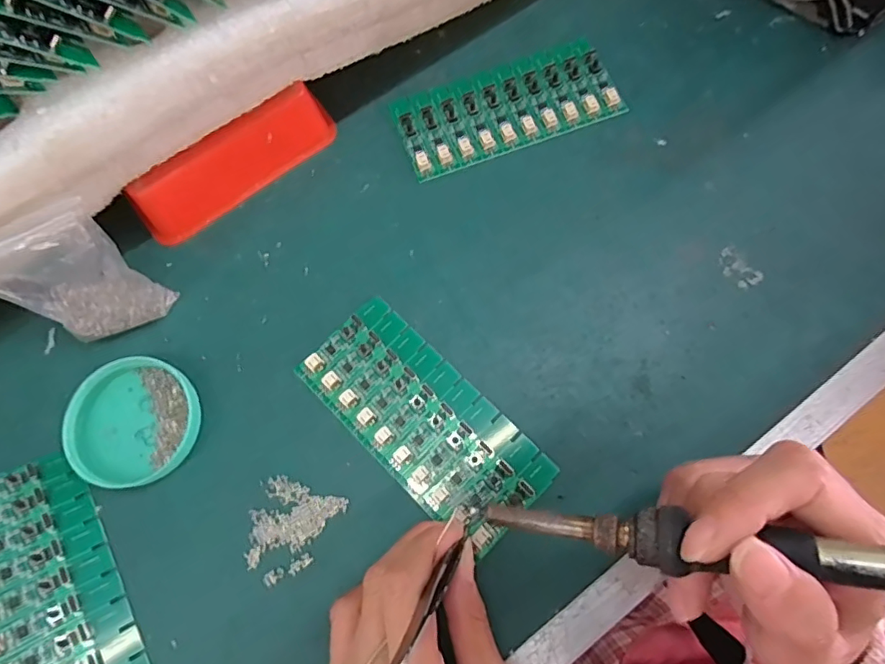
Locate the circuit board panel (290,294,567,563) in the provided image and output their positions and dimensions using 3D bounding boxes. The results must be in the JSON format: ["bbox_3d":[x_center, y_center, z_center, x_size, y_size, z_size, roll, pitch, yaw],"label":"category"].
[{"bbox_3d":[-0.011,0.045,0.275,0.137,0.007,0.062,41,79,13],"label":"circuit board panel"}]

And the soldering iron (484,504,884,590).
[{"bbox_3d":[0.108,0.072,0.167,0.193,0.012,0.018,-1,73,23],"label":"soldering iron"}]

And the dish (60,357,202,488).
[{"bbox_3d":[-0.165,0.048,0.275,0.065,0.015,0.065,0,74,2],"label":"dish"}]

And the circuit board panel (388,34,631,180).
[{"bbox_3d":[0.040,-0.143,0.327,0.136,0.005,0.060,-19,75,-4],"label":"circuit board panel"}]

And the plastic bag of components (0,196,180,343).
[{"bbox_3d":[-0.188,-0.023,0.265,0.063,0.077,0.029,-29,75,-6],"label":"plastic bag of components"}]

